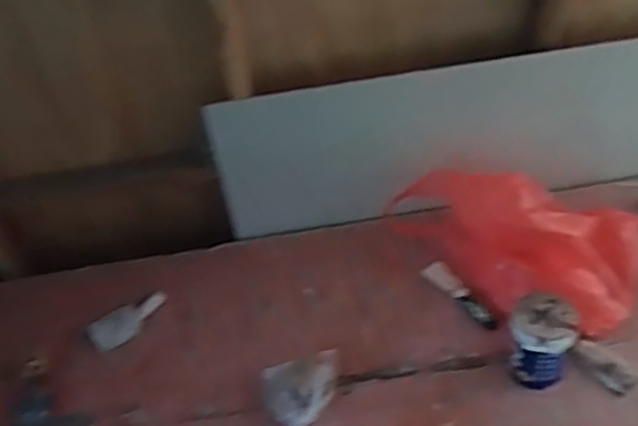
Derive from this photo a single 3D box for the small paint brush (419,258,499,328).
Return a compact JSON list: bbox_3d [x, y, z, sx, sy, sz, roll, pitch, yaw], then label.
[{"bbox_3d":[0.289,0.166,1.414,0.048,0.027,0.185,-32,50,-22],"label":"small paint brush"}]

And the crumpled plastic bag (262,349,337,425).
[{"bbox_3d":[-0.033,0.328,1.259,0.137,0.066,0.149,-9,45,-2],"label":"crumpled plastic bag"}]

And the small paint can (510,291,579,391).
[{"bbox_3d":[0.393,0.233,1.244,0.104,0.157,0.111,-4,45,4],"label":"small paint can"}]

